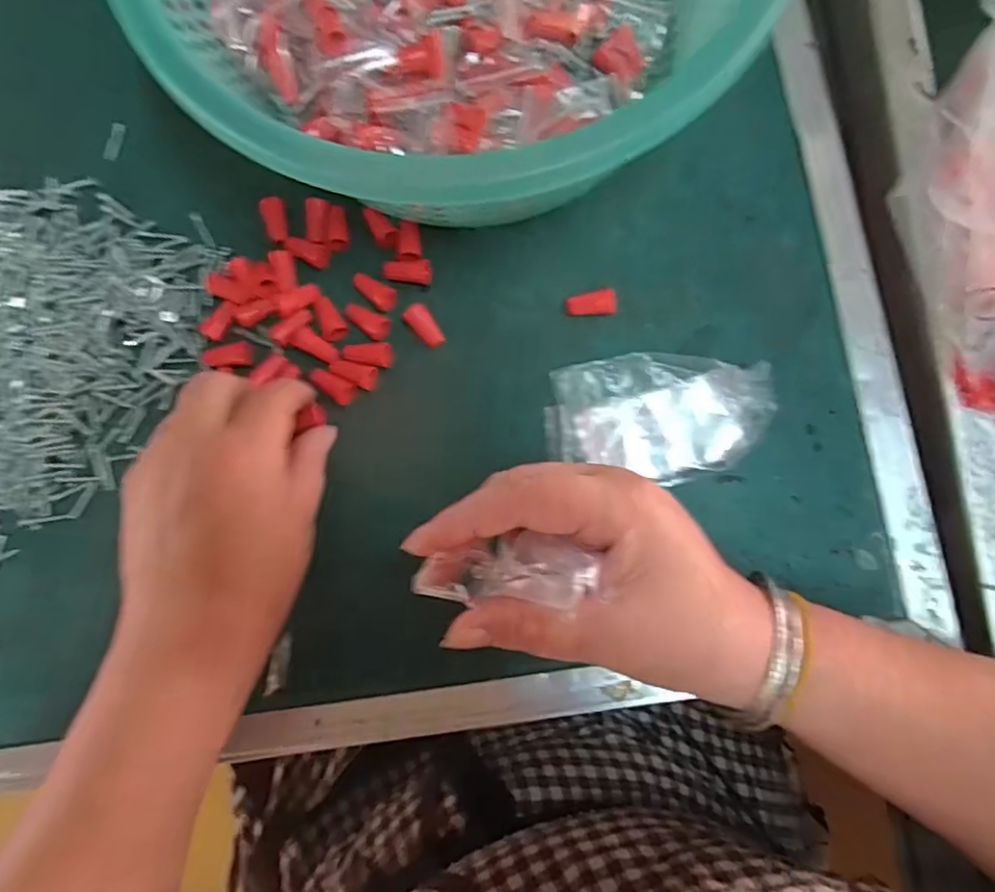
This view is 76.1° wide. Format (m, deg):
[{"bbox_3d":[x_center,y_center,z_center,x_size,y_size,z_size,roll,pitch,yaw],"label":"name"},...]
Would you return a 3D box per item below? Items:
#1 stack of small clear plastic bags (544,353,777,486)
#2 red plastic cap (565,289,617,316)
[{"bbox_3d":[0.078,-0.015,0.312,0.103,0.012,0.059,9,81,1],"label":"stack of small clear plastic bags"},{"bbox_3d":[0.048,-0.072,0.322,0.025,0.010,0.010,-4,81,-2],"label":"red plastic cap"}]

